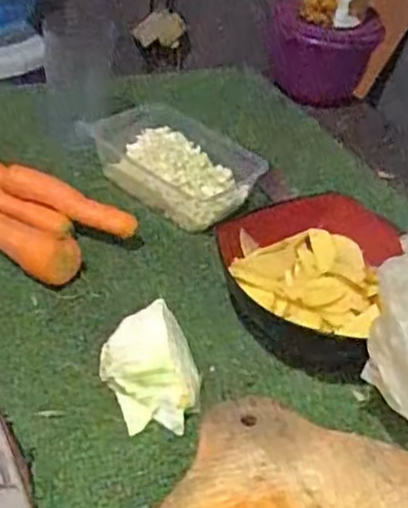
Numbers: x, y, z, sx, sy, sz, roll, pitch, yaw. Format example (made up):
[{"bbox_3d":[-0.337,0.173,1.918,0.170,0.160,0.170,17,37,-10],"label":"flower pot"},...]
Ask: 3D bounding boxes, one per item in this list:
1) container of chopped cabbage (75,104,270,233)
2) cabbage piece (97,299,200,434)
[{"bbox_3d":[-0.036,-0.107,0.755,0.200,0.050,0.120,34,46,29],"label":"container of chopped cabbage"},{"bbox_3d":[-0.039,0.078,0.510,0.067,0.050,0.077,-2,40,-12],"label":"cabbage piece"}]

